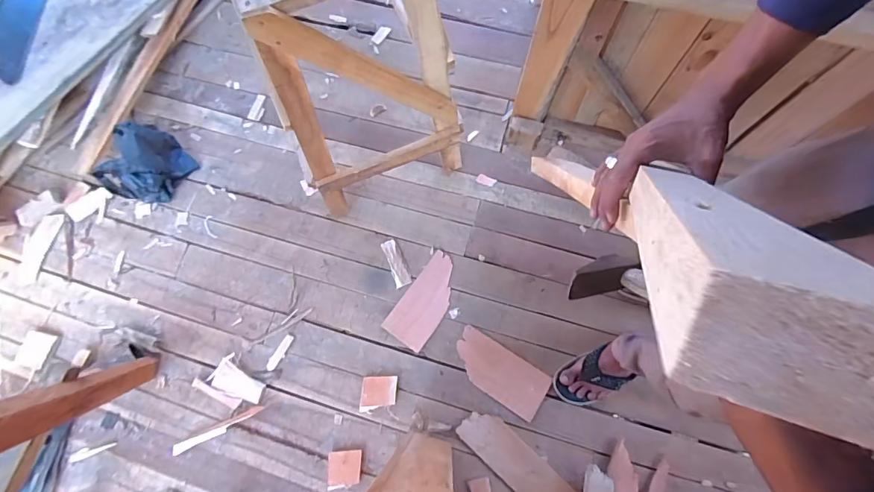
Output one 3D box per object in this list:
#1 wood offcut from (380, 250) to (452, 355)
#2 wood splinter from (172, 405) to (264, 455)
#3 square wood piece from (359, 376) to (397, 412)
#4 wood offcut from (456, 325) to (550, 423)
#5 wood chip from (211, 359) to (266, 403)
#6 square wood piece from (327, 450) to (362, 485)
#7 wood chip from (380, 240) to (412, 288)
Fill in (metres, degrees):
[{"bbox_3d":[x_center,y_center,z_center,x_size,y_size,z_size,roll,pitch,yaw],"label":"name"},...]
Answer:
[{"bbox_3d":[-0.024,0.136,1.085,0.113,0.008,0.237,35,75,8],"label":"wood offcut"},{"bbox_3d":[-0.521,0.436,1.020,0.221,0.007,0.027,-23,75,-5],"label":"wood splinter"},{"bbox_3d":[-0.140,0.355,1.031,0.086,0.006,0.080,-1,74,1],"label":"square wood piece"},{"bbox_3d":[0.151,0.303,1.036,0.236,0.007,0.114,33,78,10],"label":"wood offcut"},{"bbox_3d":[-0.483,0.335,1.046,0.129,0.007,0.065,24,76,8],"label":"wood chip"},{"bbox_3d":[-0.211,0.506,0.976,0.073,0.010,0.071,2,72,-8],"label":"square wood piece"},{"bbox_3d":[-0.106,0.043,1.121,0.043,0.010,0.130,-21,75,-4],"label":"wood chip"}]

